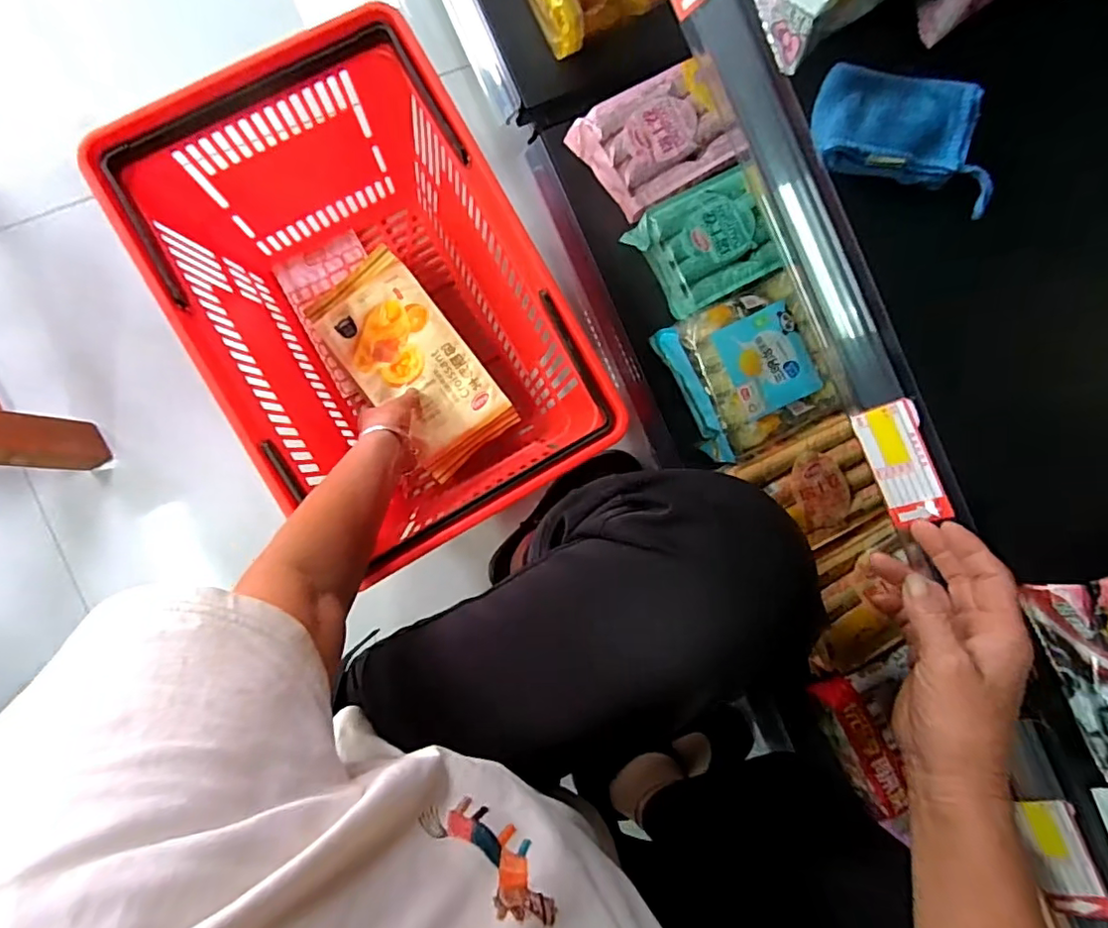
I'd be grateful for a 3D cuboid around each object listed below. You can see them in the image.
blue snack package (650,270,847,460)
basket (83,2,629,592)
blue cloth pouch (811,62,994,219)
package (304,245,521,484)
[{"bbox_3d":[0.241,-0.113,0.674,0.171,0.049,0.185,-26,92,-6],"label":"blue snack package"},{"bbox_3d":[-0.184,-0.148,0.651,0.318,0.267,0.498,-30,92,-6],"label":"basket"},{"bbox_3d":[0.241,-0.227,0.375,0.120,0.028,0.074,12,88,-6],"label":"blue cloth pouch"},{"bbox_3d":[-0.183,-0.130,0.714,0.137,0.048,0.280,-39,93,-5],"label":"package"}]

